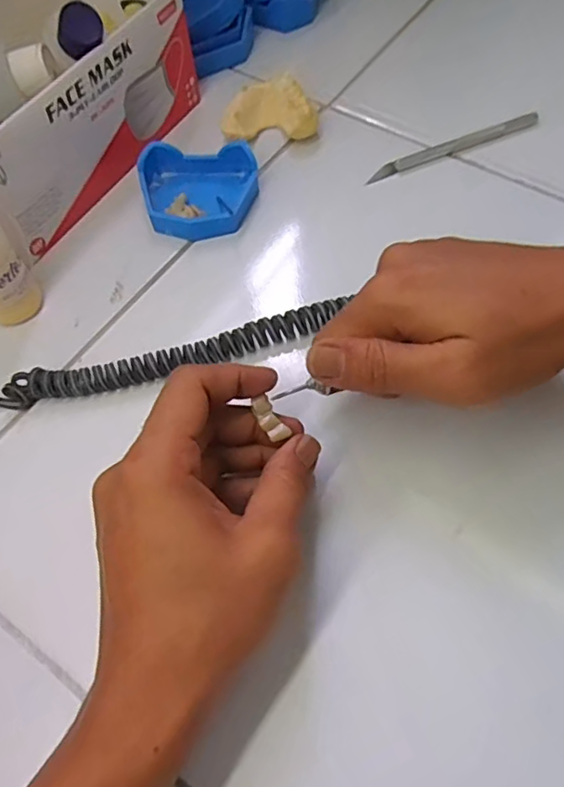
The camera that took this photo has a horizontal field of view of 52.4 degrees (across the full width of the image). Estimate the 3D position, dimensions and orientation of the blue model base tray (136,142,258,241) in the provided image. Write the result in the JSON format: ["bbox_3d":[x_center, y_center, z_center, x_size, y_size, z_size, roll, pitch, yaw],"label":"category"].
[{"bbox_3d":[-0.058,-0.136,0.387,0.079,0.026,0.065,1,62,4],"label":"blue model base tray"}]

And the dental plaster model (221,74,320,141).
[{"bbox_3d":[-0.009,-0.209,0.425,0.069,0.025,0.048,-6,62,1],"label":"dental plaster model"}]

